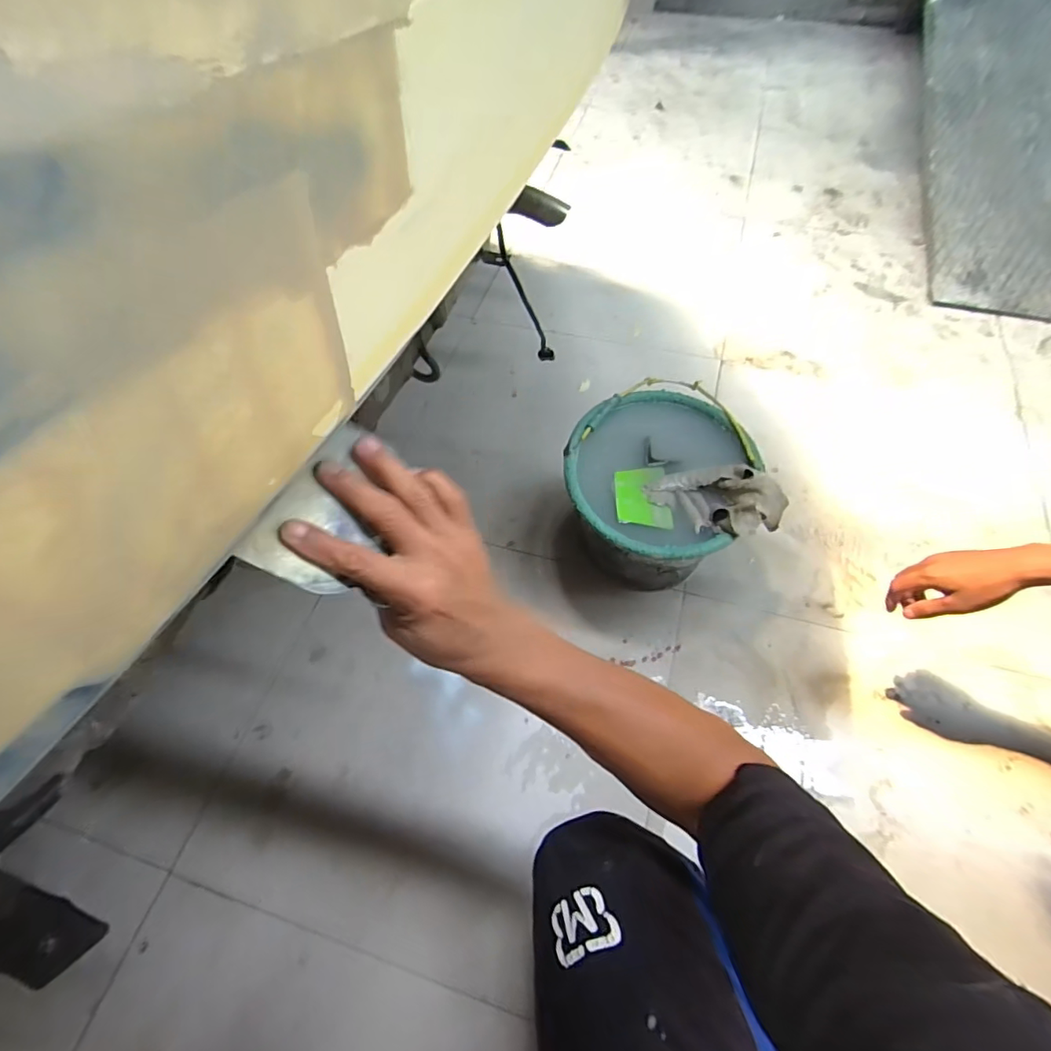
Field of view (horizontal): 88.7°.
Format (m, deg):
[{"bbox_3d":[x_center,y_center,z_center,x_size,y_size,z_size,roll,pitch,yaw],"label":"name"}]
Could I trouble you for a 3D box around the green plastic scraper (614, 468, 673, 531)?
[{"bbox_3d":[0.169,-0.040,0.778,0.074,0.008,0.104,0,57,2],"label":"green plastic scraper"}]

